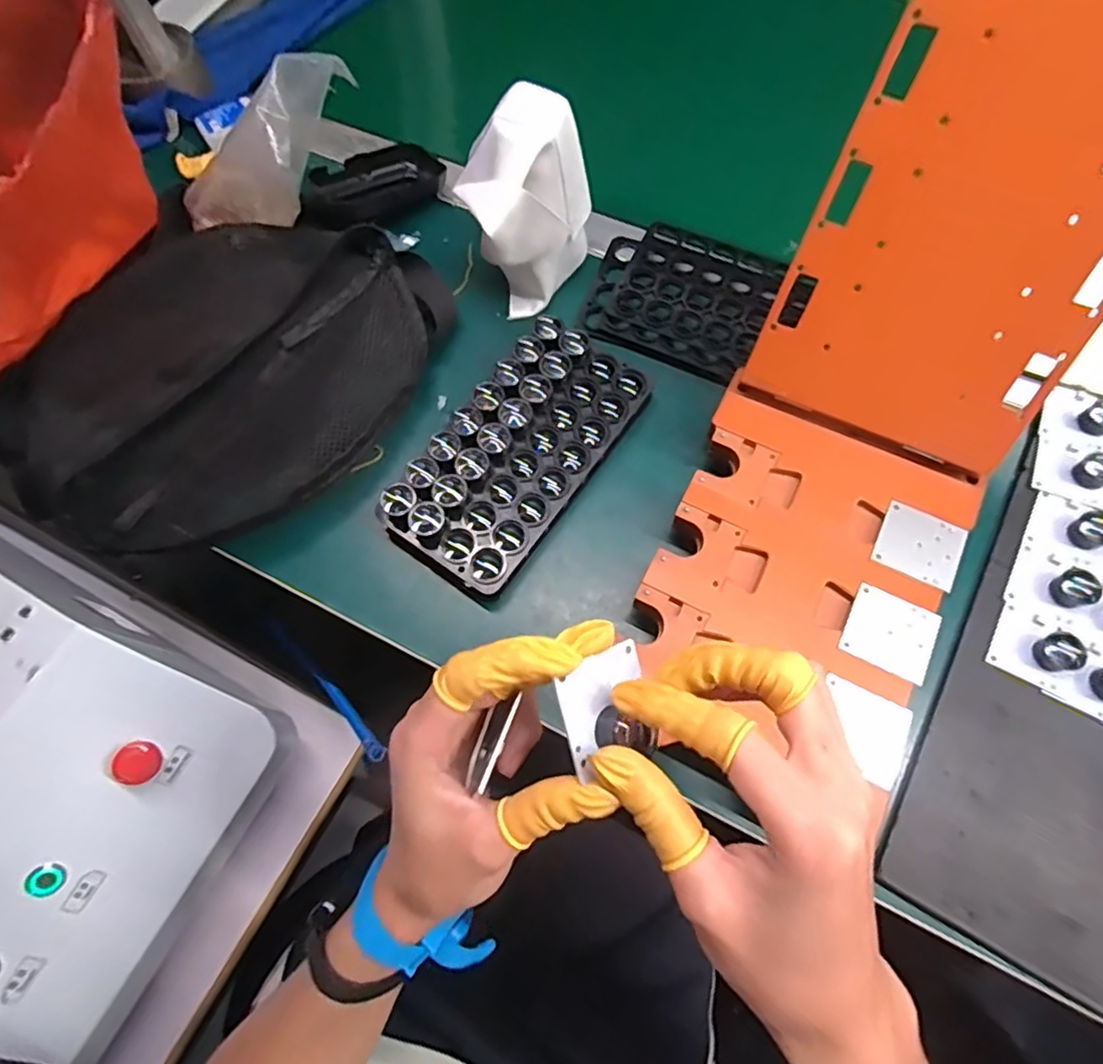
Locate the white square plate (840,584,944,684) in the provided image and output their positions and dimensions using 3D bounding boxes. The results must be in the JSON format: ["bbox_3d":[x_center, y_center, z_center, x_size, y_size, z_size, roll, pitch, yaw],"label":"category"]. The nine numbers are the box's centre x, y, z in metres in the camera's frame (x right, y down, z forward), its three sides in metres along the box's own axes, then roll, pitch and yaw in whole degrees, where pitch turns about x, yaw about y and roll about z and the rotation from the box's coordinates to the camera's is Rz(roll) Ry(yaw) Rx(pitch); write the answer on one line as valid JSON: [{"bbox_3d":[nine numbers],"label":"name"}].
[{"bbox_3d":[0.195,0.058,0.359,0.047,0.004,0.044,25,71,13],"label":"white square plate"}]

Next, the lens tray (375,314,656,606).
[{"bbox_3d":[-0.021,-0.055,0.426,0.096,0.033,0.194,34,73,13],"label":"lens tray"}]

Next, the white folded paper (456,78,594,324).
[{"bbox_3d":[-0.020,-0.232,0.450,0.071,0.118,0.100,35,73,14],"label":"white folded paper"}]

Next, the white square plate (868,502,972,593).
[{"bbox_3d":[0.223,0.009,0.378,0.049,0.004,0.044,25,71,11],"label":"white square plate"}]

